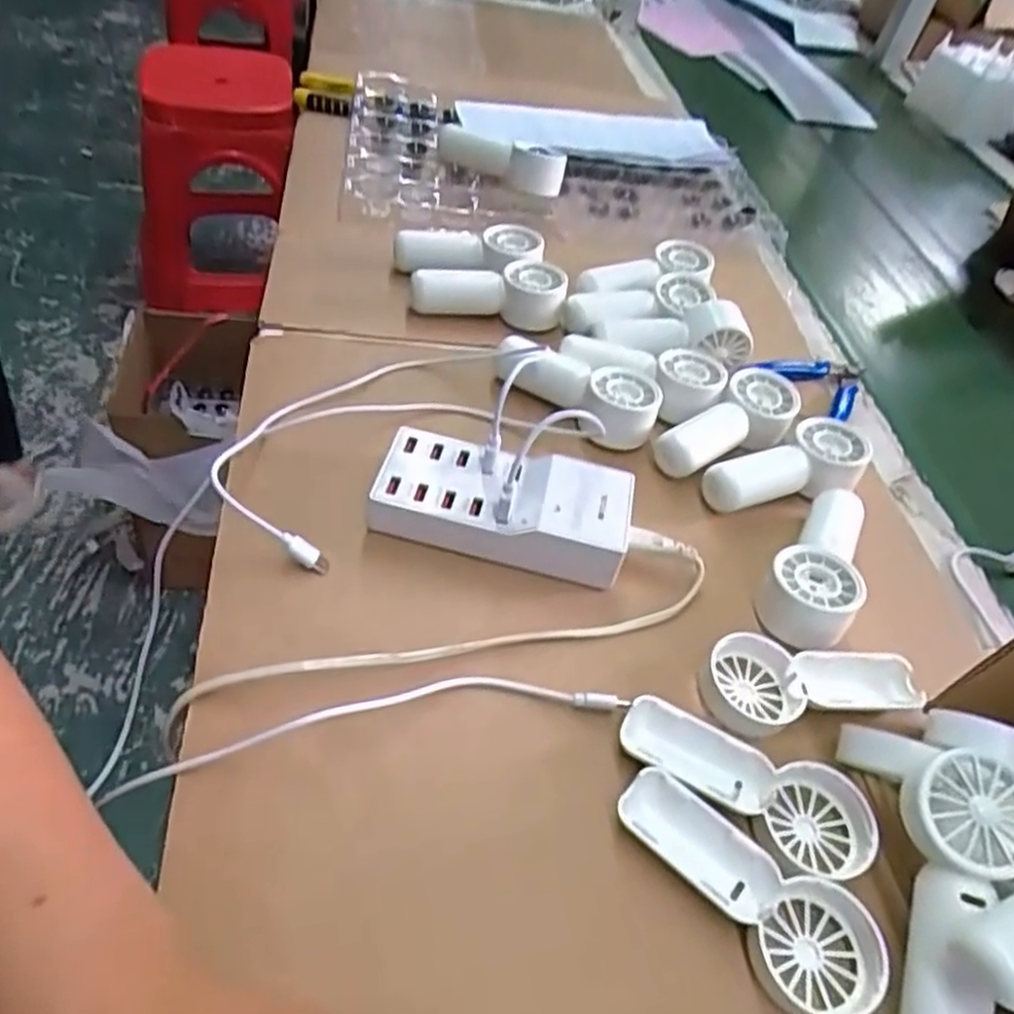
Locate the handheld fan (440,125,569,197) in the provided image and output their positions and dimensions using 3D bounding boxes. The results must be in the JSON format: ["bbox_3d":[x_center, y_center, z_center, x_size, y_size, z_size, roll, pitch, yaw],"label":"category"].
[{"bbox_3d":[-0.006,-0.305,0.662,0.109,0.032,0.042,35,50,18],"label":"handheld fan"}]

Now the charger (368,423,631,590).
[{"bbox_3d":[-0.001,-0.006,0.406,0.131,0.031,0.061,16,47,1],"label":"charger"}]

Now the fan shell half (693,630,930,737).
[{"bbox_3d":[0.151,0.085,0.375,0.109,0.022,0.043,-1,49,-14],"label":"fan shell half"}]

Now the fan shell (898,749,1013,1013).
[{"bbox_3d":[0.169,0.147,0.283,0.048,0.022,0.108,17,72,12],"label":"fan shell"}]

